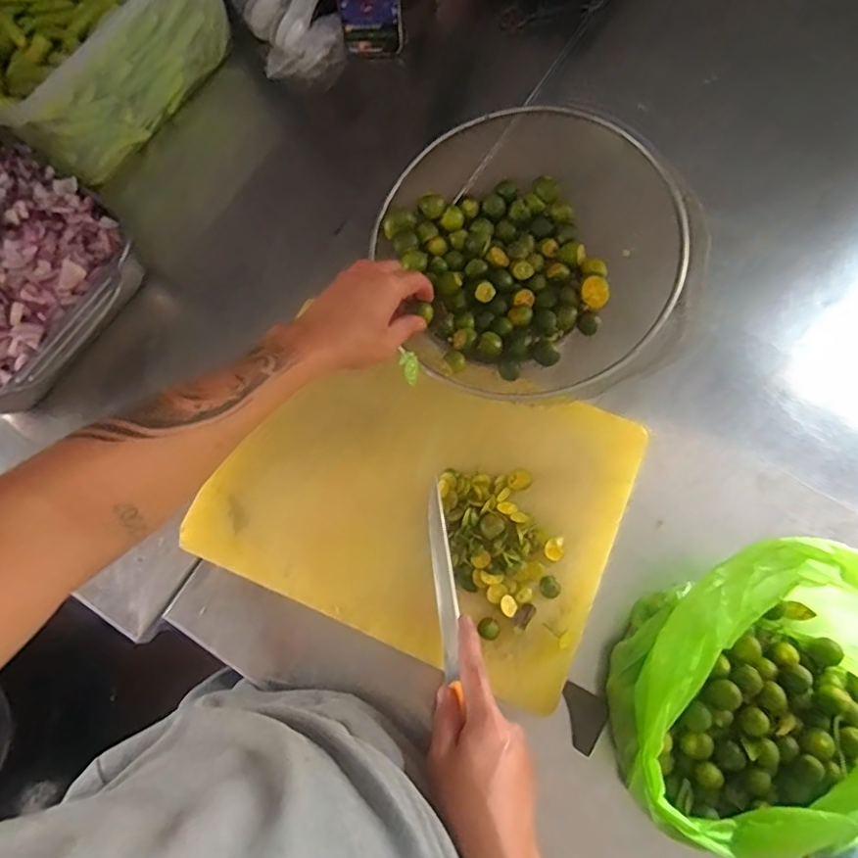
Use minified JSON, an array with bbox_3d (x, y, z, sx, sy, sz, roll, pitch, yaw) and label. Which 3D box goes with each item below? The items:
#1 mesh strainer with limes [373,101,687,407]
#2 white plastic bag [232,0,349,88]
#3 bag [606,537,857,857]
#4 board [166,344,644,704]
[{"bbox_3d":[0.106,-0.177,0.591,0.322,0.089,0.315,37,77,11],"label":"mesh strainer with limes"},{"bbox_3d":[-0.190,-0.562,0.771,0.117,0.094,0.149,-25,74,-6],"label":"white plastic bag"},{"bbox_3d":[0.290,0.208,0.476,0.284,0.124,0.189,-30,75,-7],"label":"bag"},{"bbox_3d":[-0.010,0.066,0.571,0.382,0.022,0.285,22,75,8],"label":"board"}]

